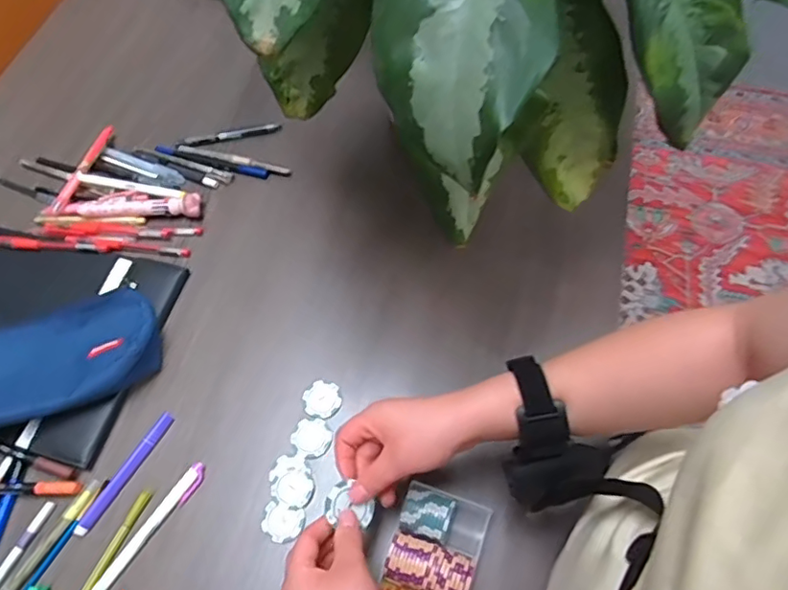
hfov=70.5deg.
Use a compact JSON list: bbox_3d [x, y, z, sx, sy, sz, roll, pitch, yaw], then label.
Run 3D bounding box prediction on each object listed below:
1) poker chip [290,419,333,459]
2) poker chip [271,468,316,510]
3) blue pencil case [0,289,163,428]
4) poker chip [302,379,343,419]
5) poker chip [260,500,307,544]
[{"bbox_3d":[-0.081,0.141,0.550,0.039,0.004,0.037,0,62,0],"label":"poker chip"},{"bbox_3d":[-0.094,0.182,0.526,0.037,0.004,0.034,25,65,13],"label":"poker chip"},{"bbox_3d":[-0.375,0.074,0.561,0.265,0.043,0.121,-17,63,-9],"label":"blue pencil case"},{"bbox_3d":[-0.072,0.106,0.568,0.038,0.004,0.039,0,62,0],"label":"poker chip"},{"bbox_3d":[-0.103,0.210,0.511,0.039,0.004,0.032,13,63,7],"label":"poker chip"}]

